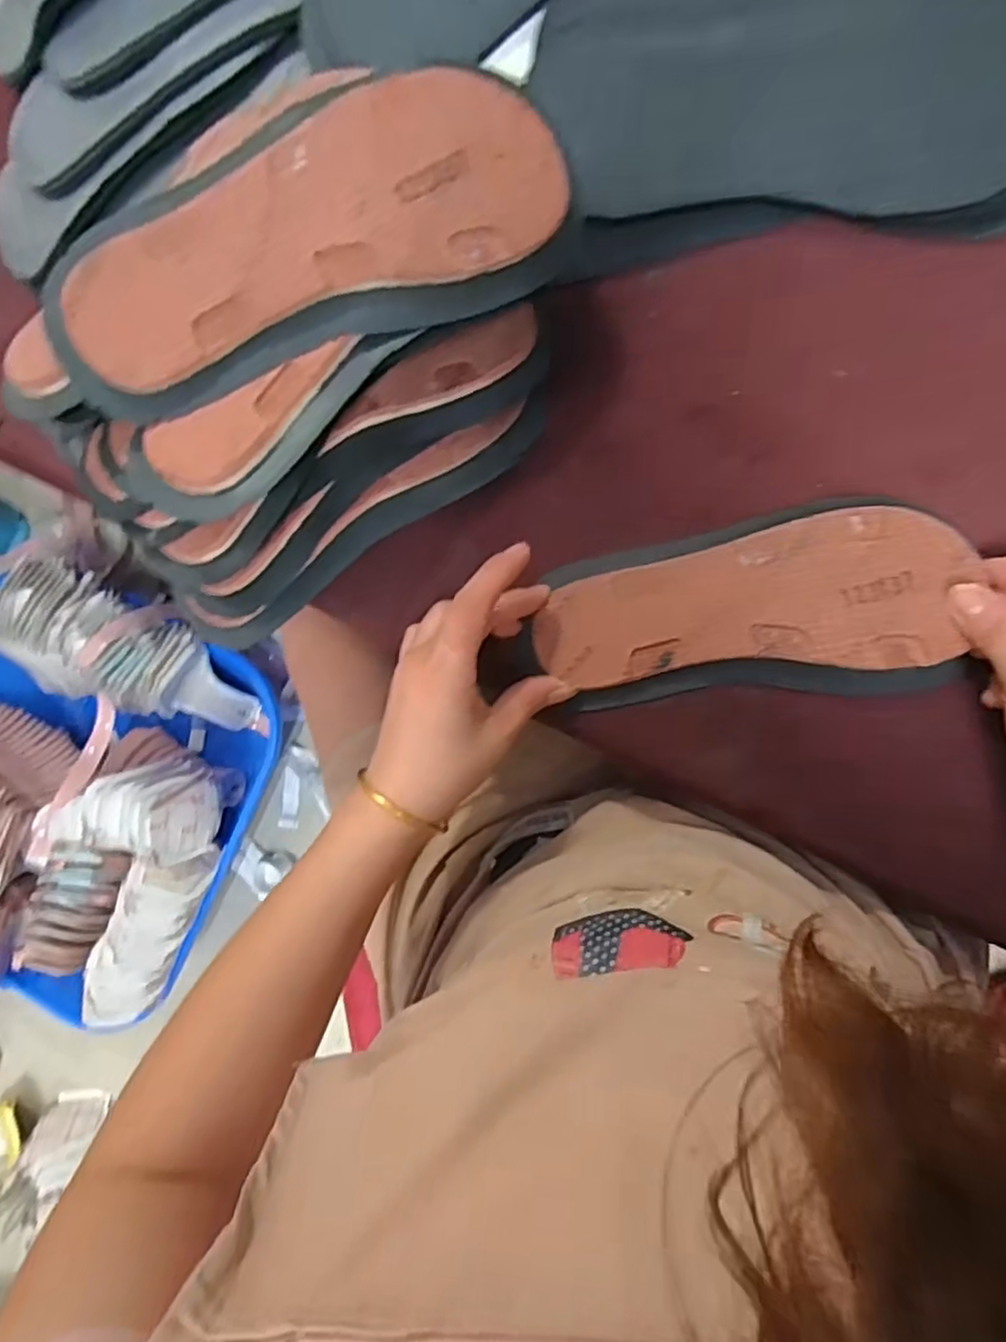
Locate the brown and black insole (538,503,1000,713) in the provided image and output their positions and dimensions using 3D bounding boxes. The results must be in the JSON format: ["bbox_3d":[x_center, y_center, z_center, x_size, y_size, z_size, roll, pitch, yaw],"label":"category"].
[{"bbox_3d":[0.128,-0.032,0.376,0.216,0.023,0.096,-6,89,12],"label":"brown and black insole"}]

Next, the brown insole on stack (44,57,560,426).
[{"bbox_3d":[-0.089,-0.192,0.319,0.240,0.022,0.095,-20,107,1],"label":"brown insole on stack"}]

